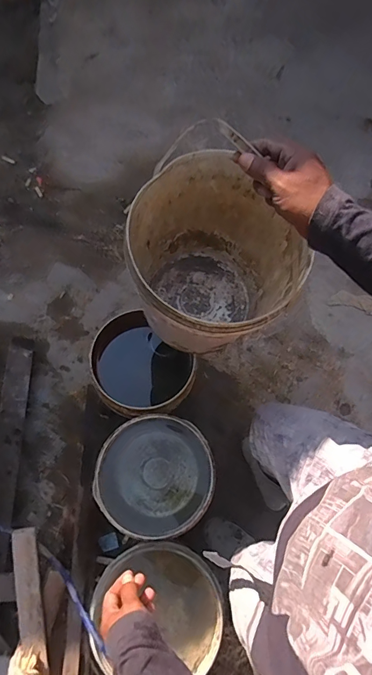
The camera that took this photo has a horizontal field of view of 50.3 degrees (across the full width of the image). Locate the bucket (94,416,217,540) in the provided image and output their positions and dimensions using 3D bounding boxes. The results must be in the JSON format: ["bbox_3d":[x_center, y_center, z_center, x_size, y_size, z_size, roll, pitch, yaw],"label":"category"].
[{"bbox_3d":[-0.091,0.402,1.155,0.313,0.273,0.310,1,67,-3],"label":"bucket"}]

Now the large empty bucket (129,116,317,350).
[{"bbox_3d":[0.049,-0.123,0.804,0.283,0.371,0.338,-1,67,-3],"label":"large empty bucket"}]

